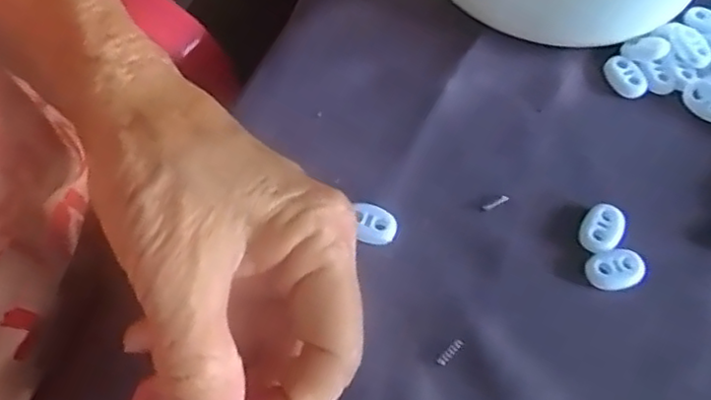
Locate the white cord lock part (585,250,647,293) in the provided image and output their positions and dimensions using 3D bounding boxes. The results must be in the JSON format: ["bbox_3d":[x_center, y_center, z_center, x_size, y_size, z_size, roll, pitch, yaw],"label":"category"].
[{"bbox_3d":[0.101,0.028,0.268,0.022,0.008,0.015,-8,62,-5],"label":"white cord lock part"}]

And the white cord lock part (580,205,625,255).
[{"bbox_3d":[0.099,0.013,0.277,0.016,0.008,0.020,35,67,16],"label":"white cord lock part"}]

